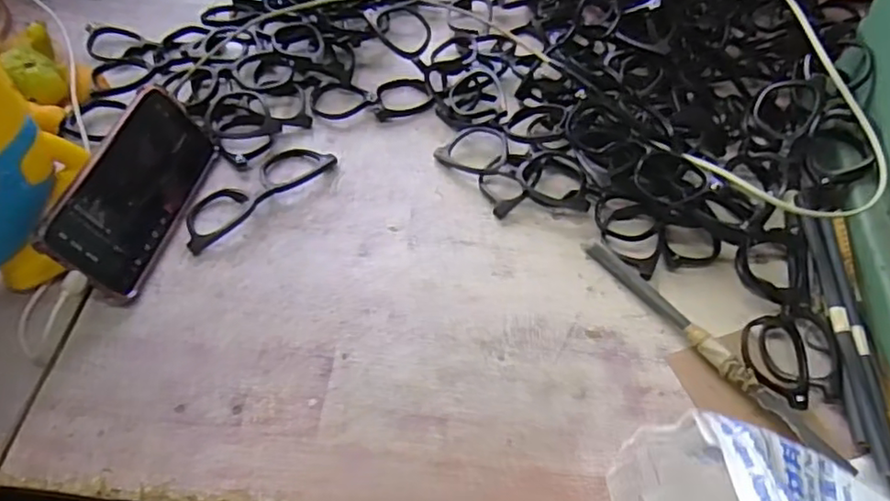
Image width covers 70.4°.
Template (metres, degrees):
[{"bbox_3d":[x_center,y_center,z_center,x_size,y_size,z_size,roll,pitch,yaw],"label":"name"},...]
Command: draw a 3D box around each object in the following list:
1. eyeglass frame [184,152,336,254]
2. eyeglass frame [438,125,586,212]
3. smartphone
[{"bbox_3d":[-0.162,-0.051,0.532,0.141,0.010,0.048,-38,62,-25],"label":"eyeglass frame"},{"bbox_3d":[0.062,-0.074,0.539,0.141,0.030,0.047,28,58,19],"label":"eyeglass frame"},{"bbox_3d":[-0.234,-0.050,0.487,0.008,0.077,0.171,-10,48,30],"label":"smartphone"}]

